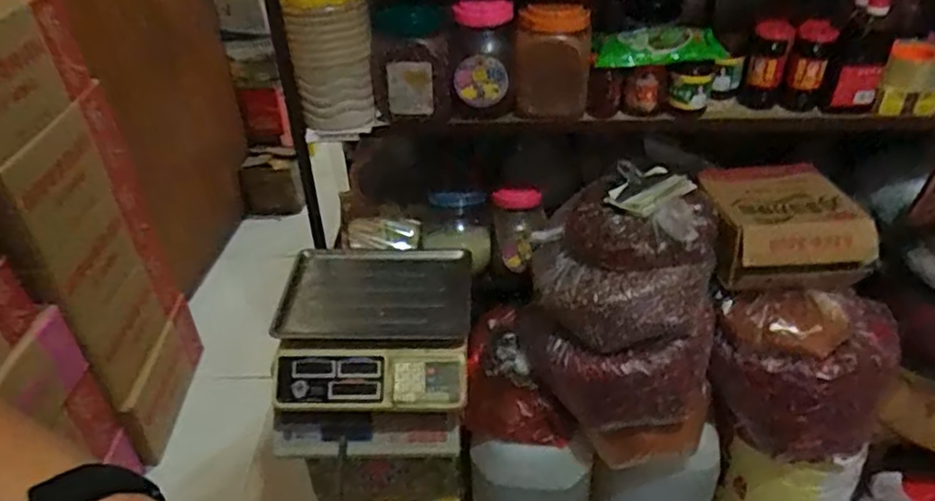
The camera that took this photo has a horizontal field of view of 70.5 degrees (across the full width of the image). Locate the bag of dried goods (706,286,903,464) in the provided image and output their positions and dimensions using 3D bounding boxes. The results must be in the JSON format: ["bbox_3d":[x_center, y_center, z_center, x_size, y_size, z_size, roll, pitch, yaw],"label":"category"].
[{"bbox_3d":[0.576,0.178,1.138,0.261,0.212,0.272,25,45,33],"label":"bag of dried goods"}]

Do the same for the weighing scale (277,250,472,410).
[{"bbox_3d":[-0.166,0.123,1.190,0.338,0.093,0.318,-2,37,1],"label":"weighing scale"}]

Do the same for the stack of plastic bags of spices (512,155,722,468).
[{"bbox_3d":[0.256,0.075,1.167,0.316,0.345,0.404,4,37,10],"label":"stack of plastic bags of spices"}]

